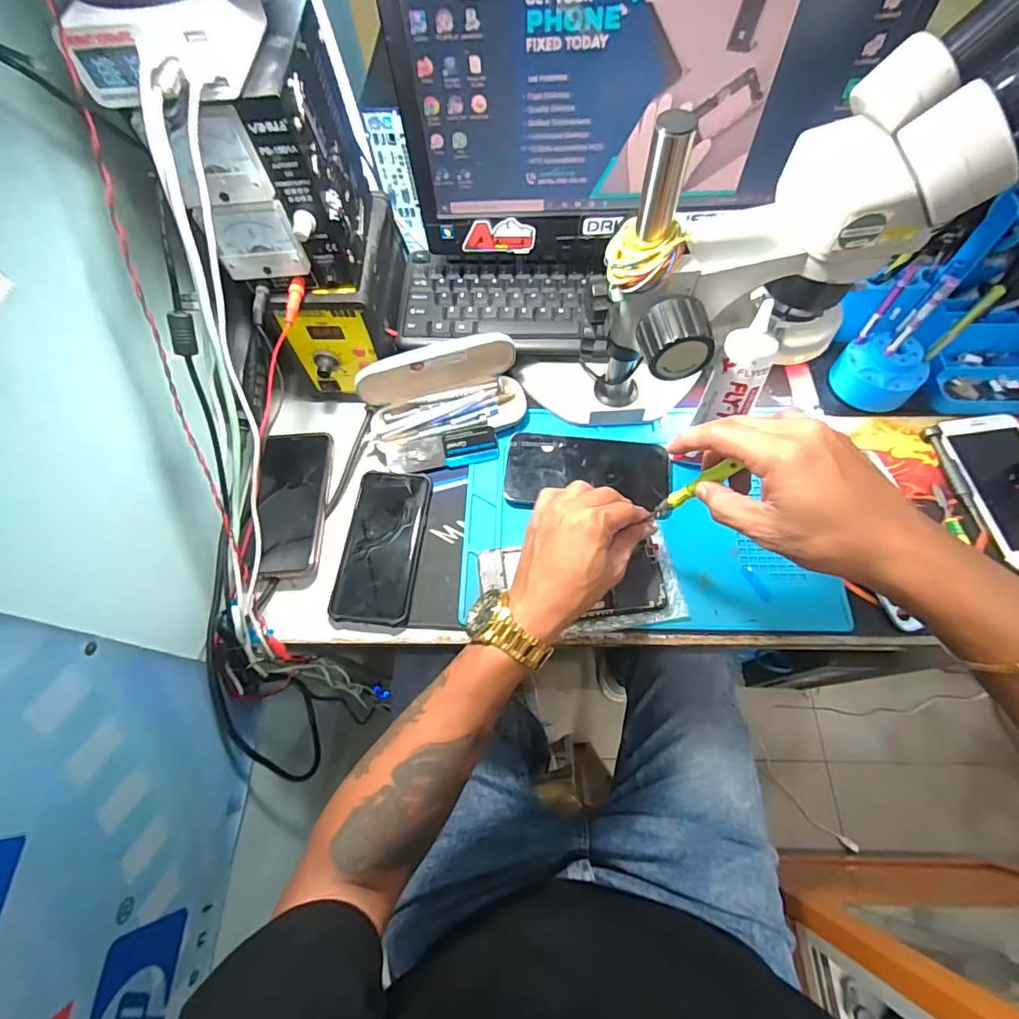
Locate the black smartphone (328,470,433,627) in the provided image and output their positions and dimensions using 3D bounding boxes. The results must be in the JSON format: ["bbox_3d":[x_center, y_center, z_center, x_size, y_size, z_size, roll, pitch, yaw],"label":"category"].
[{"bbox_3d":[-0.121,0.032,0.475,0.071,0.013,0.150,4,66,5],"label":"black smartphone"}]

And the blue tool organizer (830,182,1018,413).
[{"bbox_3d":[0.452,-0.186,0.463,0.234,0.147,0.137,1,65,3],"label":"blue tool organizer"}]

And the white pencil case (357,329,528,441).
[{"bbox_3d":[-0.067,-0.120,0.508,0.163,0.063,0.076,-12,65,-3],"label":"white pencil case"}]

